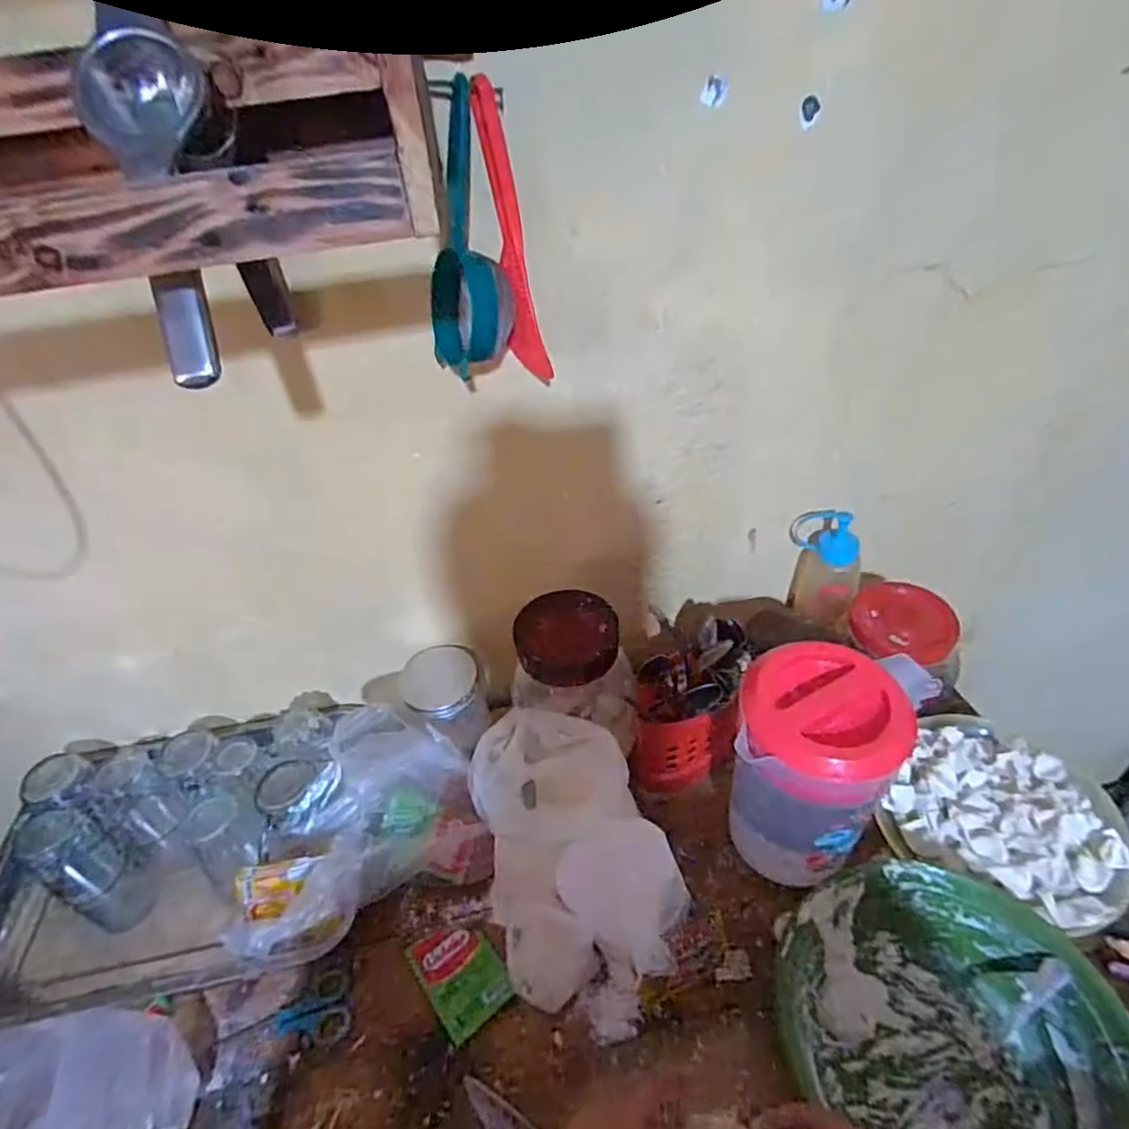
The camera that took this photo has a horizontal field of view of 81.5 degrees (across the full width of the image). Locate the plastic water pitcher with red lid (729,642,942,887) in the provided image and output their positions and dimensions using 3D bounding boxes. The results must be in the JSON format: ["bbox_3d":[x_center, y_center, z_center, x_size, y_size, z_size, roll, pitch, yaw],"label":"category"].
[{"bbox_3d":[0.210,0.171,0.559,0.113,0.192,0.117,-3,41,3],"label":"plastic water pitcher with red lid"}]

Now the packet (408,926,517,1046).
[{"bbox_3d":[-0.094,0.374,0.600,0.065,0.006,0.090,-29,46,-24],"label":"packet"}]

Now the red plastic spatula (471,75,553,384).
[{"bbox_3d":[-0.036,-0.240,0.502,0.032,0.213,0.039,-4,41,2],"label":"red plastic spatula"}]

